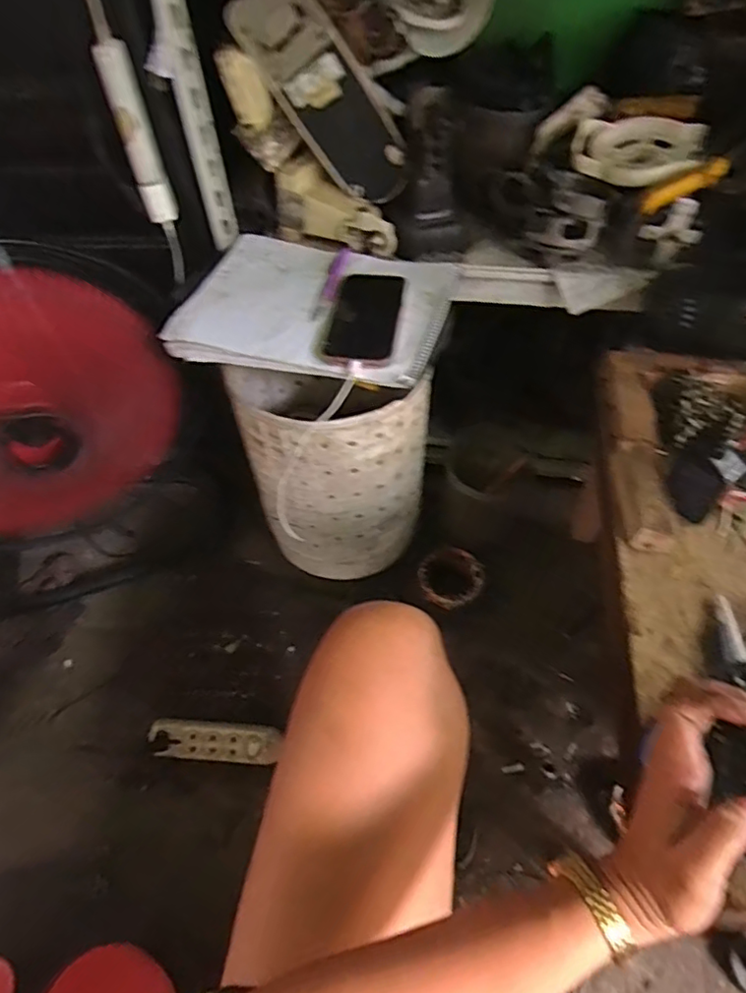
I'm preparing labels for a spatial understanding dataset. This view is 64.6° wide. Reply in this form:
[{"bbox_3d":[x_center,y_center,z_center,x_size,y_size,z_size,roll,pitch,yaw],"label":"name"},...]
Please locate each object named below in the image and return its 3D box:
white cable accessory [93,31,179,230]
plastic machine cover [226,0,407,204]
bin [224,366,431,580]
[{"bbox_3d":[-0.268,-0.408,0.677,0.037,0.179,0.044,-16,51,-9],"label":"white cable accessory"},{"bbox_3d":[-0.055,-0.485,0.720,0.102,0.265,0.047,-20,42,33],"label":"plastic machine cover"},{"bbox_3d":[-0.058,-0.066,0.867,0.233,0.337,0.250,-23,52,-14],"label":"bin"}]

